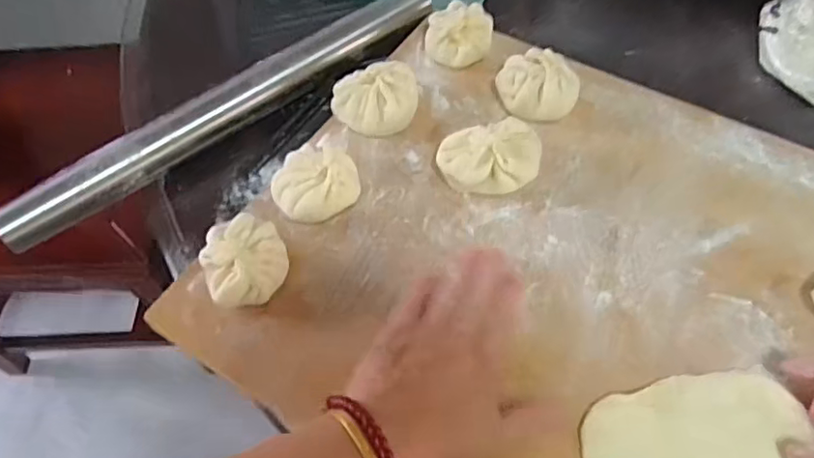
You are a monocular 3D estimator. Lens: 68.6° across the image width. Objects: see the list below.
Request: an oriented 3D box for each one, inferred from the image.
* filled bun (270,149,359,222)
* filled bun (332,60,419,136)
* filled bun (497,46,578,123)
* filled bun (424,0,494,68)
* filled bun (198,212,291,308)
[{"bbox_3d":[-0.060,-0.030,0.398,0.056,0.027,0.047,-8,57,-4],"label":"filled bun"},{"bbox_3d":[-0.023,-0.099,0.443,0.061,0.027,0.053,-6,57,-2],"label":"filled bun"},{"bbox_3d":[0.098,-0.106,0.446,0.058,0.030,0.052,17,59,13],"label":"filled bun"},{"bbox_3d":[0.042,-0.158,0.479,0.052,0.027,0.052,7,57,6],"label":"filled bun"},{"bbox_3d":[-0.099,0.018,0.366,0.050,0.024,0.053,2,54,-3],"label":"filled bun"}]

